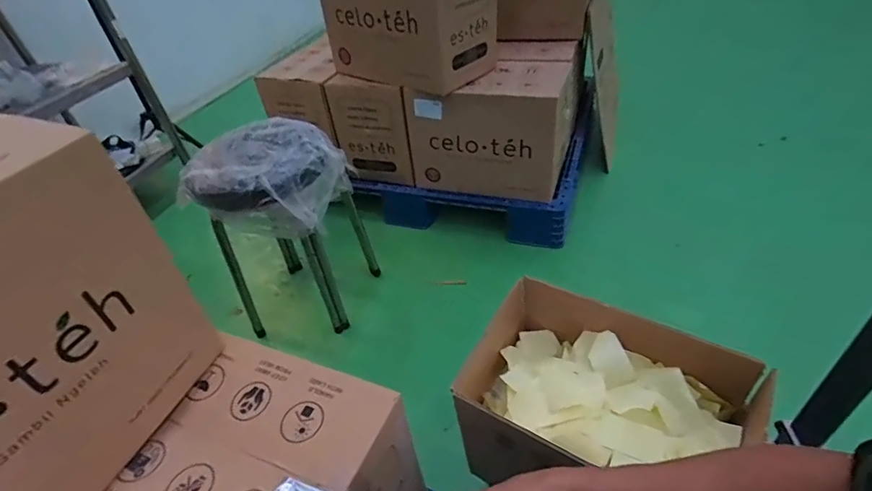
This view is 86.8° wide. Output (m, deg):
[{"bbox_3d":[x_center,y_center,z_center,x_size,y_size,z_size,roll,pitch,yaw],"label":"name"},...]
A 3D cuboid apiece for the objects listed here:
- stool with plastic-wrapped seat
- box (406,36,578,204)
[{"bbox_3d":[-0.381,-0.046,1.224,0.312,0.498,0.325,5,42,13],"label":"stool with plastic-wrapped seat"},{"bbox_3d":[0.195,-0.426,1.538,0.487,0.335,0.425,5,42,13],"label":"box"}]

